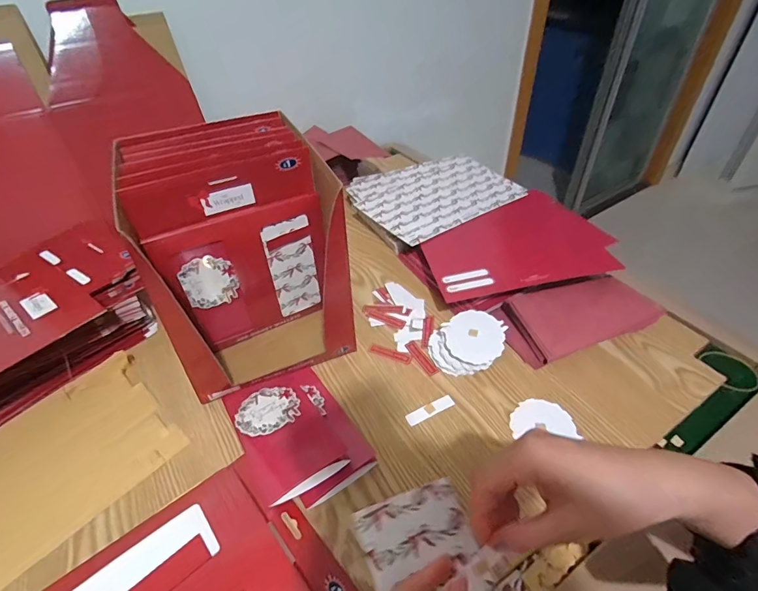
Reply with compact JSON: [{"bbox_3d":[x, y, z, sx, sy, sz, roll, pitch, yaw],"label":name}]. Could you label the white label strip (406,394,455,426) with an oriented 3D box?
[{"bbox_3d":[0.059,0.132,0.473,0.059,0.004,0.015,-20,46,-18],"label":"white label strip"}]

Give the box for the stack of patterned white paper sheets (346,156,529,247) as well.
[{"bbox_3d":[0.100,-0.190,0.745,0.268,0.014,0.227,-25,47,-22],"label":"stack of patterned white paper sheets"}]

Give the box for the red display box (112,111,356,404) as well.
[{"bbox_3d":[-0.165,-0.047,0.503,0.195,0.237,0.231,-20,46,-17],"label":"red display box"}]

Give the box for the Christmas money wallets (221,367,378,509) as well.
[{"bbox_3d":[-0.091,0.143,0.445,0.110,0.033,0.163,-28,48,-24],"label":"Christmas money wallets"}]

